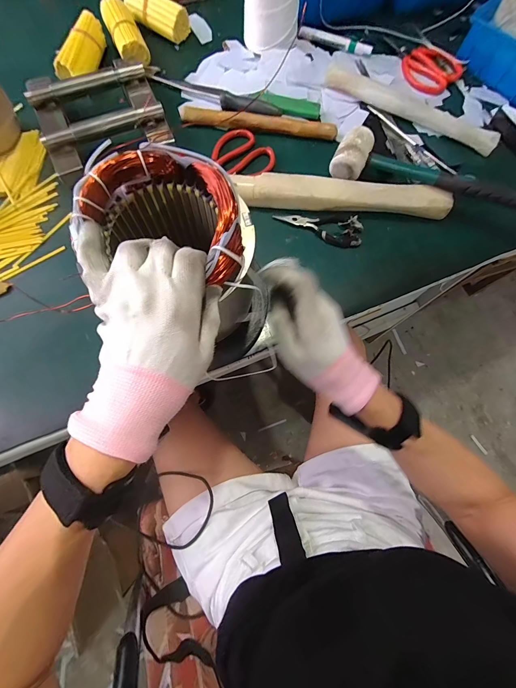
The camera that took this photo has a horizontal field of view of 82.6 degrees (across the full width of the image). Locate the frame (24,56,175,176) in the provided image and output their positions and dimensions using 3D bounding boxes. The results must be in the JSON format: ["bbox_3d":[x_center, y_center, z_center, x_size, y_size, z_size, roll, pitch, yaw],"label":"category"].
[{"bbox_3d":[-0.237,-0.356,0.452,0.188,0.043,0.192,-22,76,-8],"label":"frame"}]

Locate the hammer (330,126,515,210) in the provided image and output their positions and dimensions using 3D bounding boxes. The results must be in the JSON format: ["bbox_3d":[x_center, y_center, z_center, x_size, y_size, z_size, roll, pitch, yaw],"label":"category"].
[{"bbox_3d":[0.247,-0.241,0.420,0.278,0.043,0.068,20,74,4],"label":"hammer"}]

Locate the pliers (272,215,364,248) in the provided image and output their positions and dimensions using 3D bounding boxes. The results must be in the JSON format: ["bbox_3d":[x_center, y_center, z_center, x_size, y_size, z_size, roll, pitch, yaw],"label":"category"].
[{"bbox_3d":[0.089,-0.168,0.429,0.125,0.011,0.046,6,74,0],"label":"pliers"}]

